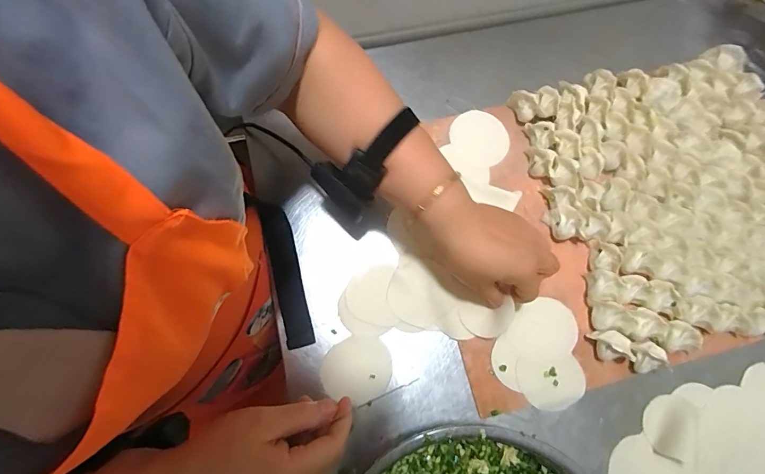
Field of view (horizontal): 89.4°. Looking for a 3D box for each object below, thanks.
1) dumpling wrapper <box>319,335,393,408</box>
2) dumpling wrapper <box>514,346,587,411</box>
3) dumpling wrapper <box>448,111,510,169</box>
[{"bbox_3d":[-0.029,0.149,0.436,0.075,0.004,0.072,0,74,0],"label":"dumpling wrapper"},{"bbox_3d":[0.189,0.158,0.435,0.073,0.004,0.069,0,79,0],"label":"dumpling wrapper"},{"bbox_3d":[0.123,-0.125,0.494,0.076,0.004,0.075,35,75,12],"label":"dumpling wrapper"}]

